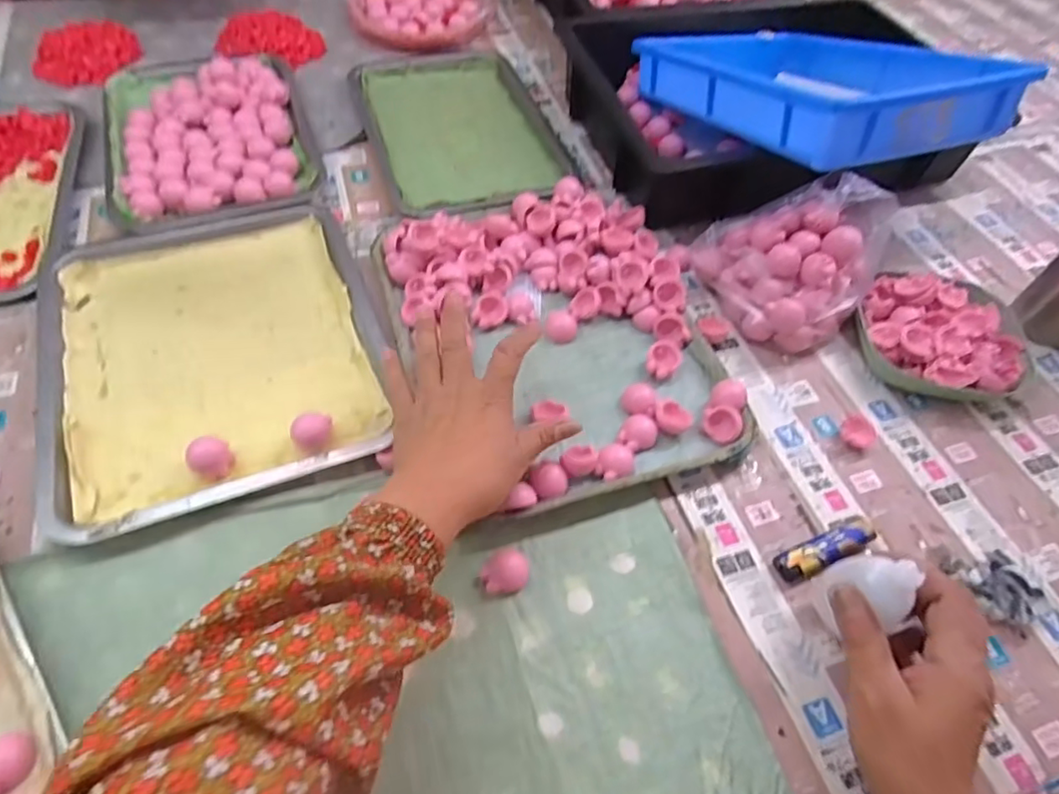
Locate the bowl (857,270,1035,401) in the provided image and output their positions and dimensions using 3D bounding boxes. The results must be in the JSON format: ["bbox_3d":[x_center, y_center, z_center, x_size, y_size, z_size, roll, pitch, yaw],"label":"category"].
[{"bbox_3d":[0.373,-0.058,0.556,0.141,0.045,0.141,2,56,-3],"label":"bowl"}]

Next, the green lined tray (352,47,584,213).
[{"bbox_3d":[-0.089,-0.320,0.732,0.205,0.029,0.319,-18,59,-15],"label":"green lined tray"}]

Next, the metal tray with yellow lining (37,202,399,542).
[{"bbox_3d":[-0.266,-0.047,0.524,0.253,0.031,0.310,-19,59,-16],"label":"metal tray with yellow lining"}]

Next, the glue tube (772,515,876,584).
[{"bbox_3d":[0.219,0.111,0.447,0.085,0.015,0.022,-19,59,-16],"label":"glue tube"}]

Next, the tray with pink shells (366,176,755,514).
[{"bbox_3d":[0.018,-0.063,0.542,0.257,0.044,0.326,-12,58,-12],"label":"tray with pink shells"}]

